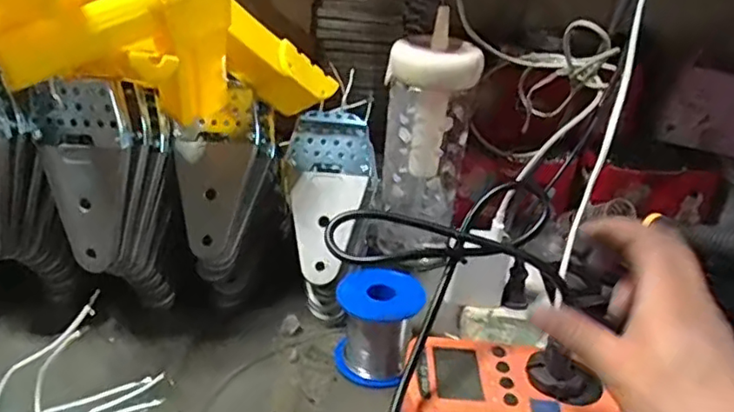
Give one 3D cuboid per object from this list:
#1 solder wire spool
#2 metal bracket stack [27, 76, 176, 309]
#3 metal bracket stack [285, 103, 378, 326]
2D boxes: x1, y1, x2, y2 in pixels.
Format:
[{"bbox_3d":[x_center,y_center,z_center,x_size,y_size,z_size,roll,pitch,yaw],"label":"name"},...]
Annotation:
[{"bbox_3d":[0.007,0.091,0.450,0.060,0.072,0.051,8,29,5],"label":"solder wire spool"},{"bbox_3d":[-0.202,-0.006,0.479,0.080,0.192,0.101,7,16,7],"label":"metal bracket stack"},{"bbox_3d":[-0.032,0.003,0.506,0.072,0.169,0.044,5,-14,-1],"label":"metal bracket stack"}]

